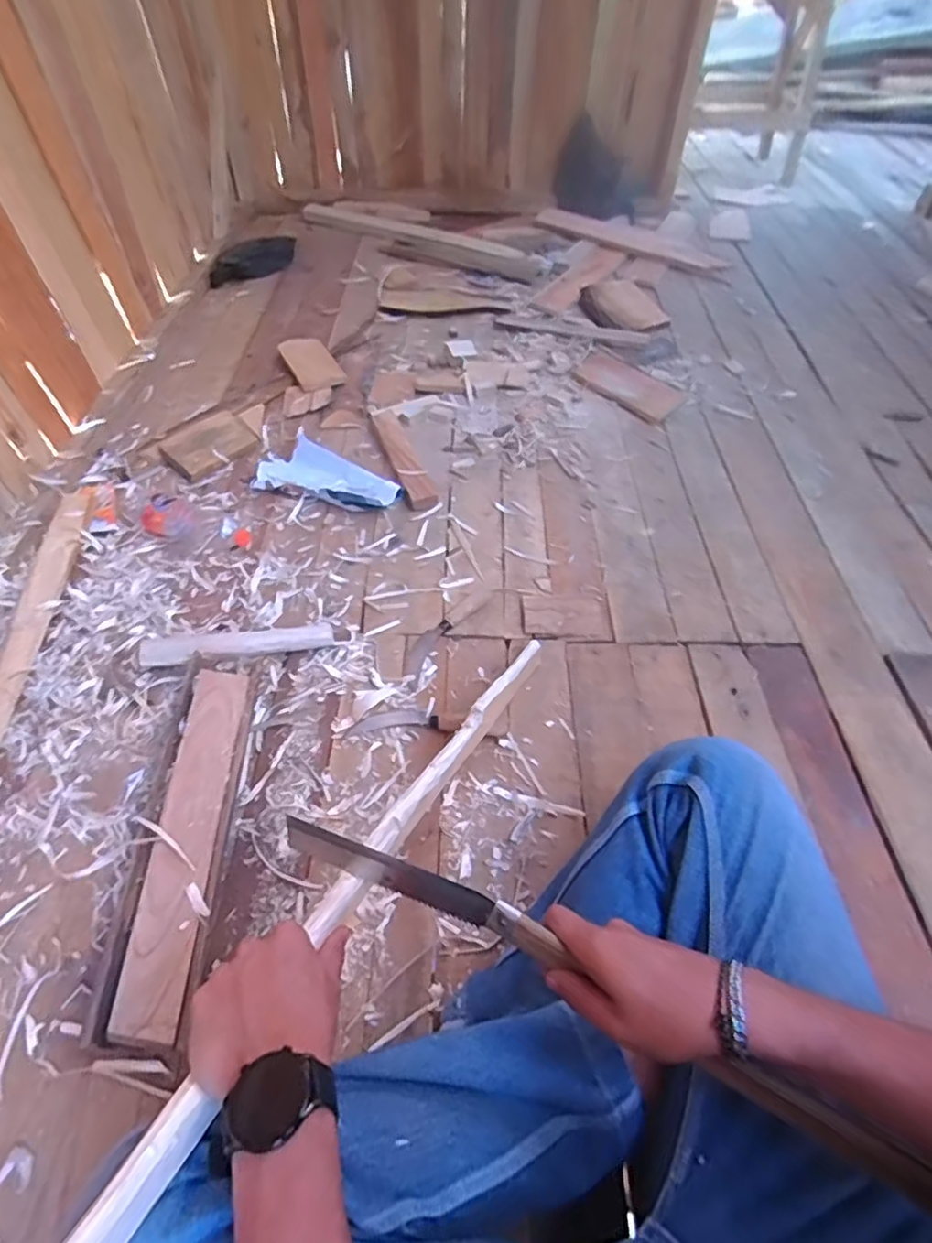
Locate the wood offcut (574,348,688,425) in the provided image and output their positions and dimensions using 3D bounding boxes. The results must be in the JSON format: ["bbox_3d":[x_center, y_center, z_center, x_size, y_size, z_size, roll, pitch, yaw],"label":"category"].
[{"bbox_3d":[0.360,-0.529,1.367,0.243,0.013,0.140,37,59,23],"label":"wood offcut"}]

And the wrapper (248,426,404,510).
[{"bbox_3d":[-0.247,-0.251,1.088,0.267,0.034,0.130,26,55,17],"label":"wrapper"}]

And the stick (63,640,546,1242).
[{"bbox_3d":[-0.049,0.178,0.569,0.027,0.032,0.695,24,33,15],"label":"stick"}]

